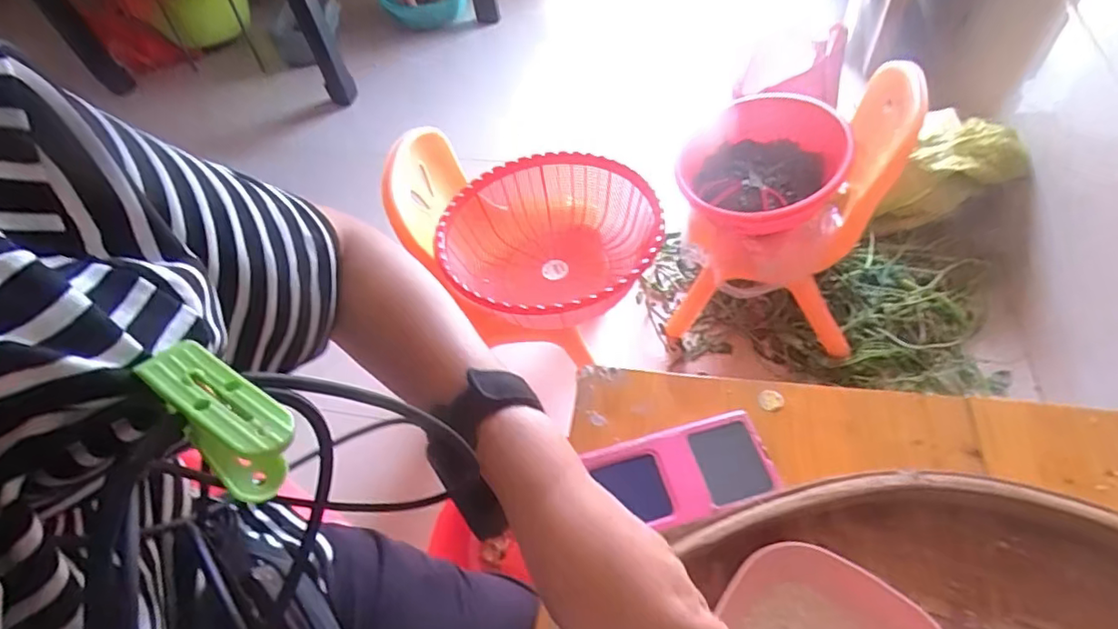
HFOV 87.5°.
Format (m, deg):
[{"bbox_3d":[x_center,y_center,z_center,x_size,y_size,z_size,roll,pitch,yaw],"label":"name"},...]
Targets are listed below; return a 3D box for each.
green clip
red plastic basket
[{"bbox_3d":[-0.104,0.034,0.182,0.051,0.032,0.020,30,48,20],"label":"green clip"},{"bbox_3d":[0.000,-0.114,0.973,0.312,0.161,0.346,-36,58,-19],"label":"red plastic basket"}]

